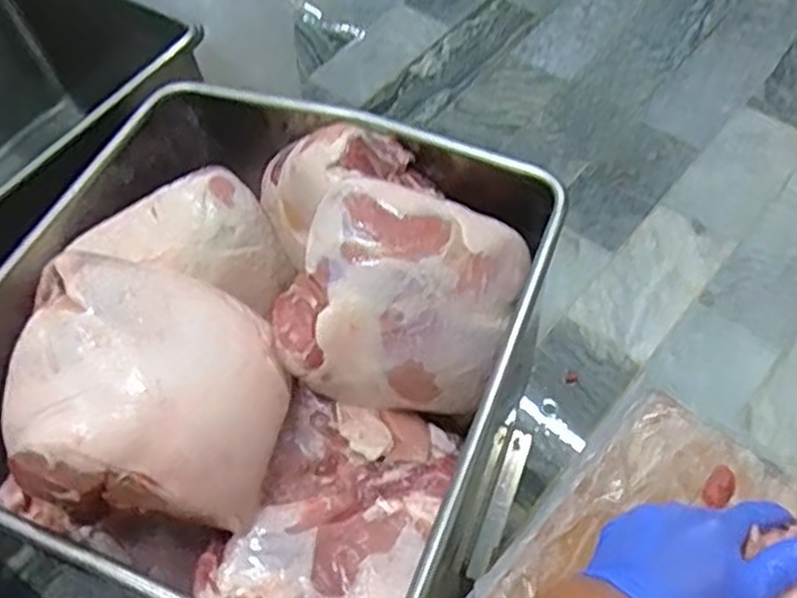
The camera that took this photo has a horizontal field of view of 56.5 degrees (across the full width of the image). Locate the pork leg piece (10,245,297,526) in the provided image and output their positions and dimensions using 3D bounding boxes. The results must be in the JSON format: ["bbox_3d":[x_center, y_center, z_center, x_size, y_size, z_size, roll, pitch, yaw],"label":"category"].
[{"bbox_3d":[-0.273,0.098,0.844,0.264,0.186,0.279,-3,58,4],"label":"pork leg piece"}]

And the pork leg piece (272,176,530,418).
[{"bbox_3d":[0.001,0.002,0.907,0.288,0.211,0.211,8,59,11],"label":"pork leg piece"}]

